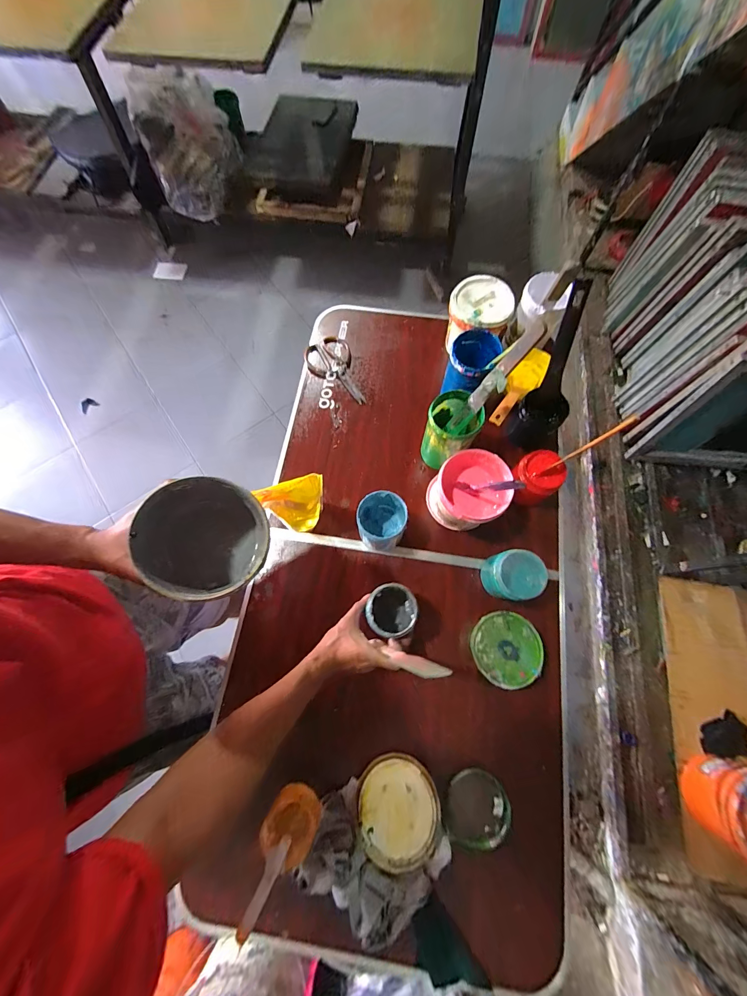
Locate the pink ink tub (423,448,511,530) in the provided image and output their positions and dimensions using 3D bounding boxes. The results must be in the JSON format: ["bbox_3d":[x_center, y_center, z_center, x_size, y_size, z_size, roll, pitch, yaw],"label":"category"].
[{"bbox_3d":[0.176,-0.008,0.642,0.132,0.128,0.131,-33,75,-9],"label":"pink ink tub"}]

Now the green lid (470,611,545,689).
[{"bbox_3d":[0.223,0.249,0.560,0.112,0.012,0.112,0,72,1],"label":"green lid"}]

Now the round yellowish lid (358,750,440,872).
[{"bbox_3d":[0.038,0.479,0.524,0.121,0.010,0.129,-5,47,5],"label":"round yellowish lid"}]

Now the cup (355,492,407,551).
[{"bbox_3d":[0.017,0.048,0.643,0.090,0.102,0.089,0,72,1],"label":"cup"}]

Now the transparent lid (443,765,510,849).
[{"bbox_3d":[0.161,0.491,0.530,0.104,0.027,0.097,0,72,1],"label":"transparent lid"}]

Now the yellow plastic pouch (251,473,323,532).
[{"bbox_3d":[-0.134,0.014,0.596,0.113,0.192,0.045,-16,72,-4],"label":"yellow plastic pouch"}]

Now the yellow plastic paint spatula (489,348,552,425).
[{"bbox_3d":[0.301,-0.229,0.695,0.066,0.042,0.253,34,59,11],"label":"yellow plastic paint spatula"}]

